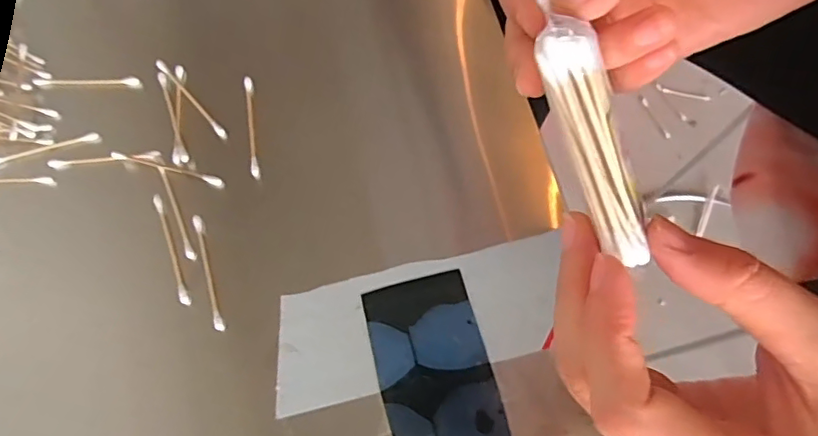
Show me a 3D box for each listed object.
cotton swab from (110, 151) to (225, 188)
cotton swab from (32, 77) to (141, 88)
[{"bbox_3d":[-0.153,-0.031,0.353,0.071,0.005,0.007,15,65,-4],"label":"cotton swab"},{"bbox_3d":[-0.218,-0.092,0.379,0.070,0.007,0.007,-1,70,2],"label":"cotton swab"}]

